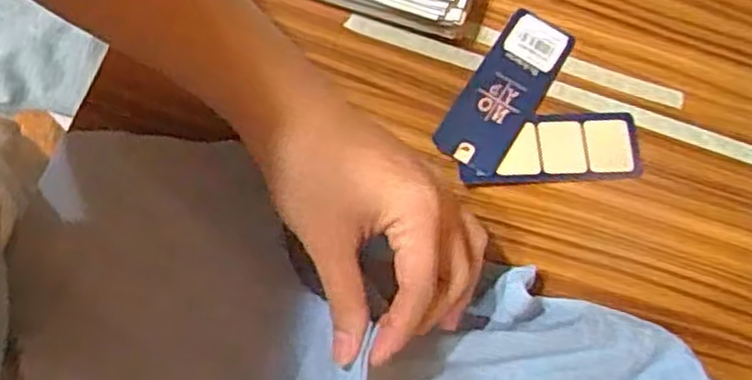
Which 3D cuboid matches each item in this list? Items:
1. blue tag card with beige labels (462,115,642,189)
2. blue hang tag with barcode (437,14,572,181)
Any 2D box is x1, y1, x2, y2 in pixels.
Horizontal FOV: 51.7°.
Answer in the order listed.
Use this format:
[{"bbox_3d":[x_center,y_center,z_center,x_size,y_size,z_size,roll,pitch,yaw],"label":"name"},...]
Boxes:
[{"bbox_3d":[0.112,-0.026,0.496,0.116,0.004,0.045,-2,75,-6],"label":"blue tag card with beige labels"},{"bbox_3d":[0.084,-0.065,0.505,0.045,0.004,0.119,32,72,6],"label":"blue hang tag with barcode"}]

